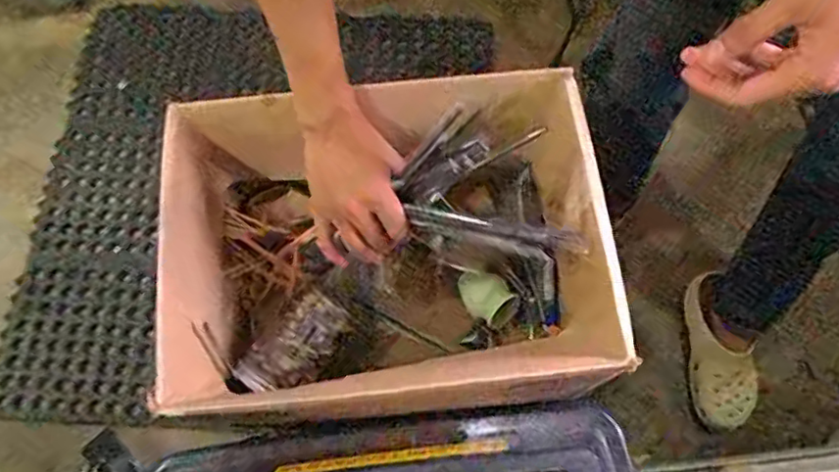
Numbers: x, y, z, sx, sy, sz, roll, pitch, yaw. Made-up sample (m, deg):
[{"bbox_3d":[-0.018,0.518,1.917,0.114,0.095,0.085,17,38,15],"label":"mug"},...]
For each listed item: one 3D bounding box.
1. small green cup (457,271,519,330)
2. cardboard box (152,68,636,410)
[{"bbox_3d":[0.078,0.071,0.706,0.073,0.043,0.046,43,76,14],"label":"small green cup"},{"bbox_3d":[-0.029,0.027,0.650,0.401,0.237,0.294,-3,72,0],"label":"cardboard box"}]

